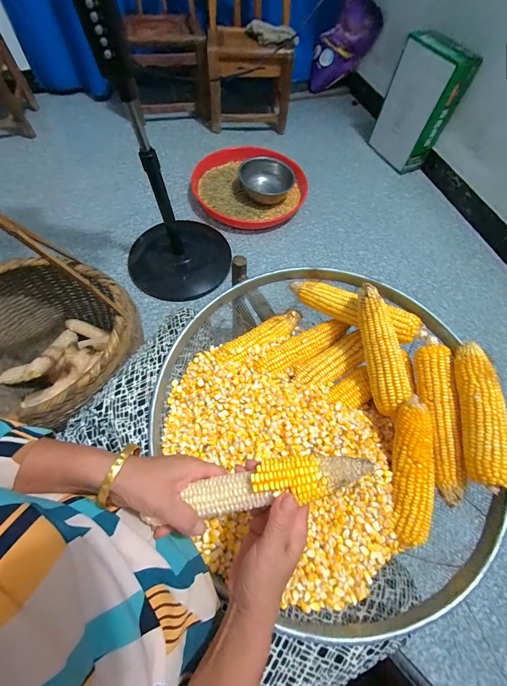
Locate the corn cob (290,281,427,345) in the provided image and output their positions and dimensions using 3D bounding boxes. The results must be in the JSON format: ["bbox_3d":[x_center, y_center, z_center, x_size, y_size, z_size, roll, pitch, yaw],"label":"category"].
[{"bbox_3d":[0.180,-0.062,0.516,0.233,0.049,0.049,28,67,10],"label":"corn cob"}]

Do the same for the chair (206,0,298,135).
[{"bbox_3d":[-0.015,-1.319,1.225,0.370,0.592,0.460,-1,65,-3],"label":"chair"}]

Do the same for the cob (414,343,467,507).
[{"bbox_3d":[0.283,0.108,0.441,0.045,0.040,0.242,6,65,0],"label":"cob"}]

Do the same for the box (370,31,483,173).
[{"bbox_3d":[0.665,-0.968,1.198,0.098,0.404,0.287,-20,68,-12],"label":"box"}]

